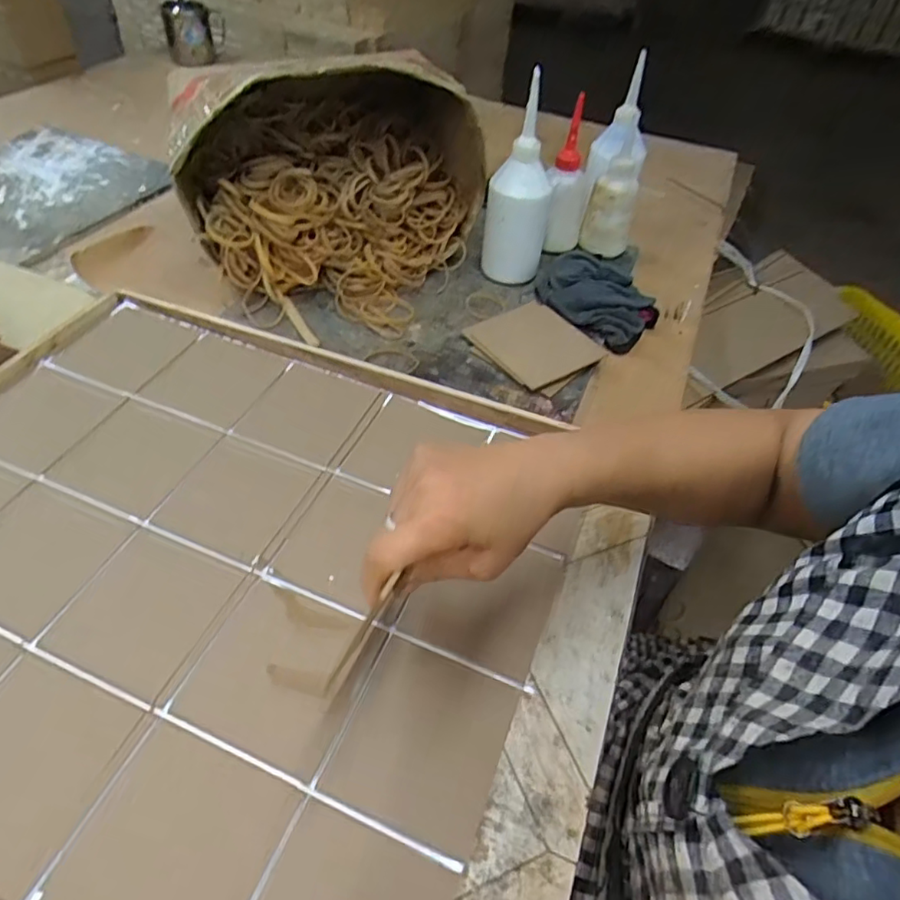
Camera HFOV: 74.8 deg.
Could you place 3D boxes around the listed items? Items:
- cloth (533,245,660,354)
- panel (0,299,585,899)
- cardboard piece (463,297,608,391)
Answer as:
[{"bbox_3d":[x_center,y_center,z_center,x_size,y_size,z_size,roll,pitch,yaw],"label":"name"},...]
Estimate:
[{"bbox_3d":[0.165,-0.186,0.684,0.149,0.055,0.106,34,55,22],"label":"cloth"},{"bbox_3d":[-0.195,0.076,0.456,0.527,0.013,0.423,19,51,12],"label":"panel"},{"bbox_3d":[0.093,-0.116,0.632,0.106,0.012,0.118,-33,59,-28],"label":"cardboard piece"}]

